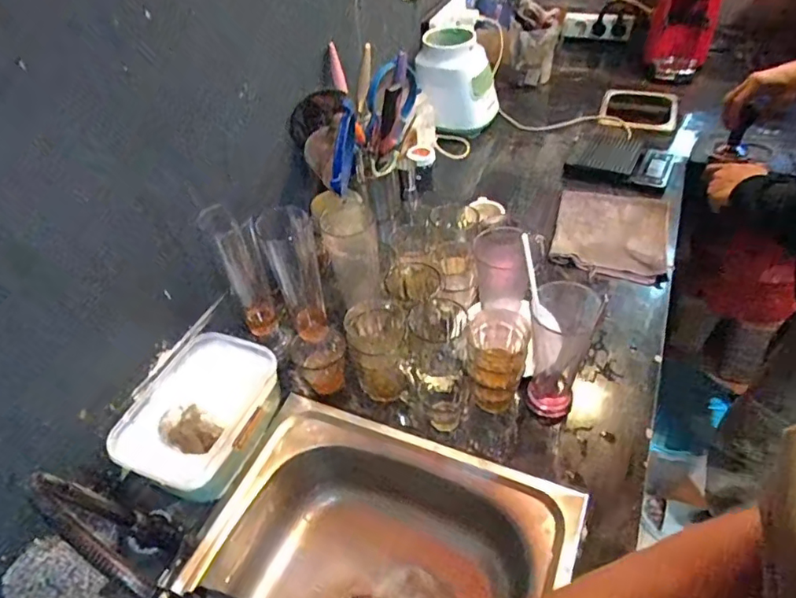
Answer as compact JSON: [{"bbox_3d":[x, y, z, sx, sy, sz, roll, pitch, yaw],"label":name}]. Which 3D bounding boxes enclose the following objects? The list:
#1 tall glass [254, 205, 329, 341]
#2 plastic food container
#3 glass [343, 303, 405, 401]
[{"bbox_3d":[-0.135,-0.033,0.698,0.063,0.197,0.057,-14,46,-7],"label":"tall glass"},{"bbox_3d":[-0.254,0.153,0.673,0.149,0.090,0.210,14,49,19],"label":"plastic food container"},{"bbox_3d":[-0.026,0.075,0.701,0.075,0.112,0.088,-10,45,-4],"label":"glass"}]

